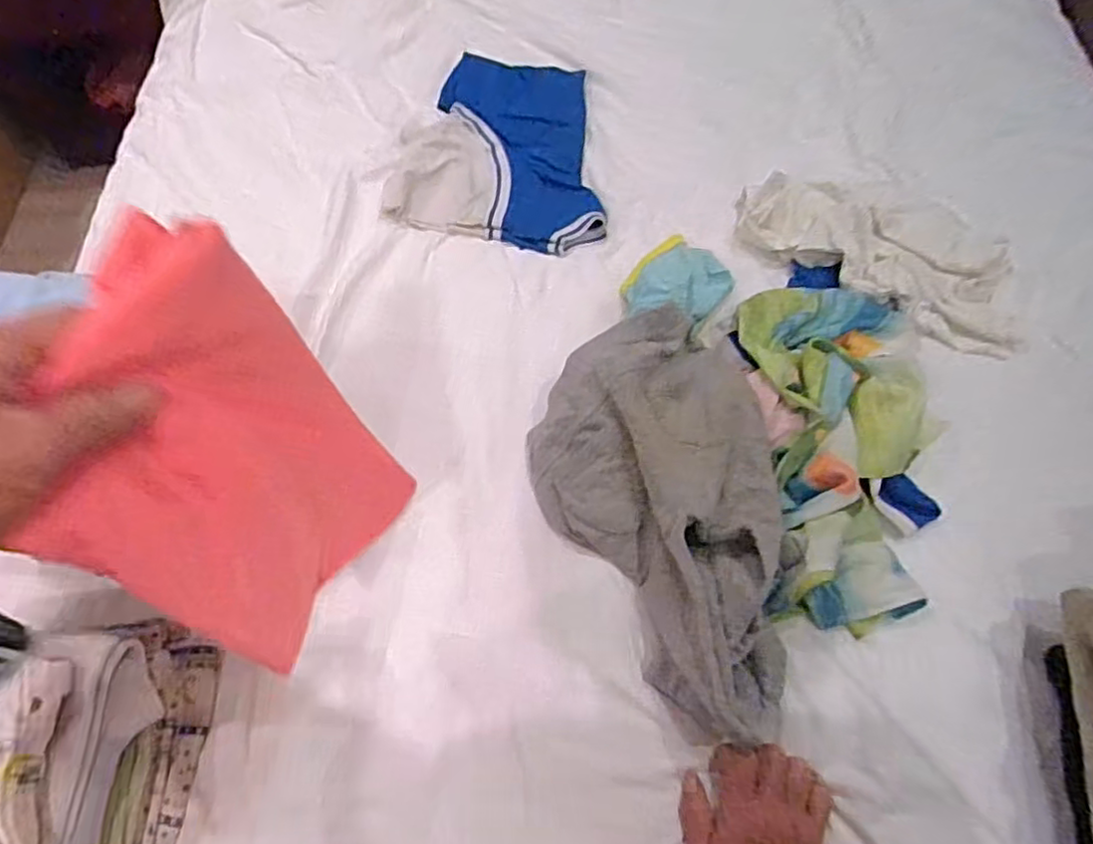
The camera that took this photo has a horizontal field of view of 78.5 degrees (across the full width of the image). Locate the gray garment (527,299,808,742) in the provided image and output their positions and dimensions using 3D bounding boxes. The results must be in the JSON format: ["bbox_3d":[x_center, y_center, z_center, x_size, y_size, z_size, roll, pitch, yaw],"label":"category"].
[{"bbox_3d":[0.111,0.075,0.588,0.205,0.078,0.360,-15,62,-5],"label":"gray garment"}]

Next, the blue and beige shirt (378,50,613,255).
[{"bbox_3d":[-0.060,-0.365,0.882,0.260,0.032,0.329,1,62,4],"label":"blue and beige shirt"}]

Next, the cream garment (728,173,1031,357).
[{"bbox_3d":[0.369,-0.191,0.744,0.332,0.058,0.121,26,66,16],"label":"cream garment"}]

